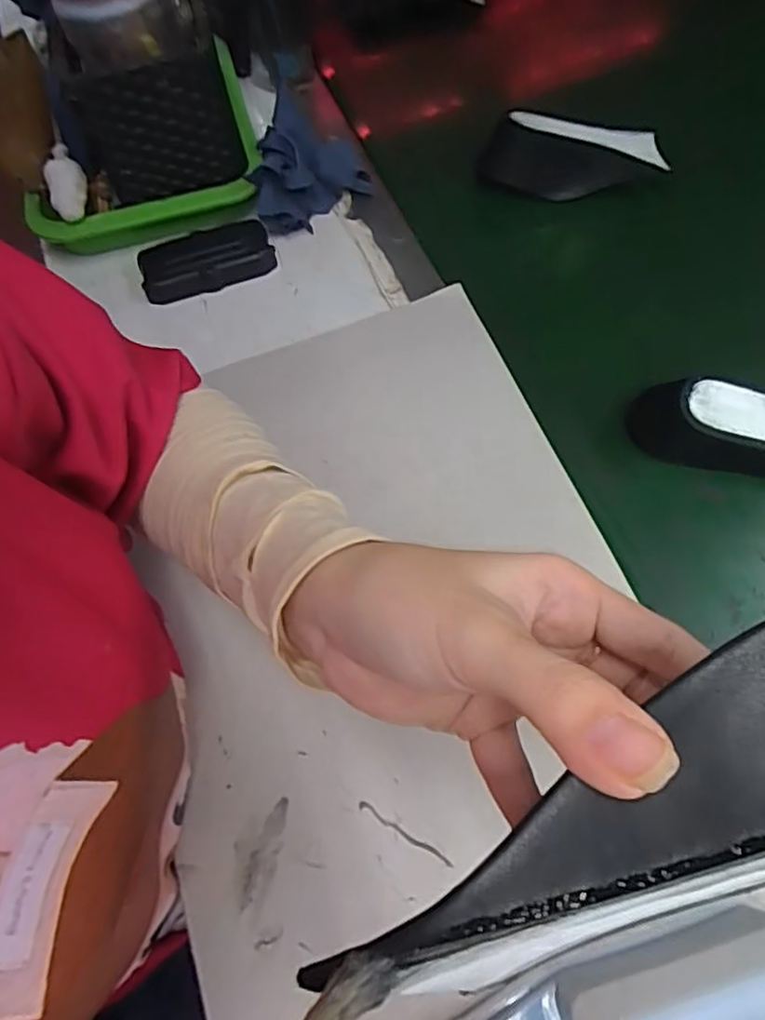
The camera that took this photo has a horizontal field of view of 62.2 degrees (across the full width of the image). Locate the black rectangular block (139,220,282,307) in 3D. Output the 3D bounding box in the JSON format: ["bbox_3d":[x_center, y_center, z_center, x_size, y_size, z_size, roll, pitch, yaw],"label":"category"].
[{"bbox_3d":[-0.149,-0.210,0.532,0.111,0.026,0.046,-16,69,-5],"label":"black rectangular block"}]

